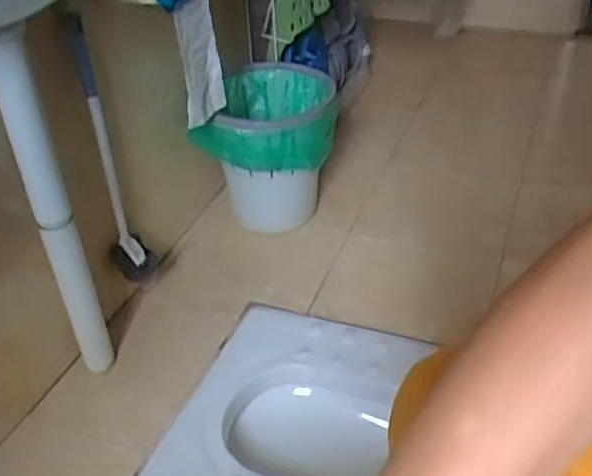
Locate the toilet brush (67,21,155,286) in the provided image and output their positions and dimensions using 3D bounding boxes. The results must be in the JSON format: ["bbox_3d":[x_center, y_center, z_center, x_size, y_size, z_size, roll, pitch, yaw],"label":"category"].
[{"bbox_3d":[-0.286,-0.103,1.044,0.053,0.464,0.076,2,36,8],"label":"toilet brush"}]

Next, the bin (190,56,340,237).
[{"bbox_3d":[-0.038,-0.159,1.294,0.213,0.255,0.297,5,37,12],"label":"bin"}]

